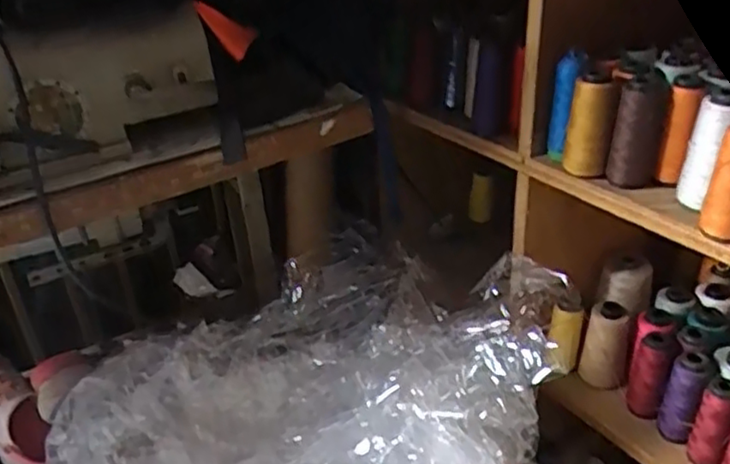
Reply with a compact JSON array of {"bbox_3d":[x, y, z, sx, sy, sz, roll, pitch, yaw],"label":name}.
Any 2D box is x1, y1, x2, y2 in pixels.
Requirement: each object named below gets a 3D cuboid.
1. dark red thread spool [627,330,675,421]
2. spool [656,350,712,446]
[{"bbox_3d":[0.353,0.178,0.828,0.043,0.104,0.054,13,35,26],"label":"dark red thread spool"},{"bbox_3d":[0.377,0.196,0.792,0.039,0.108,0.043,13,35,26],"label":"spool"}]

